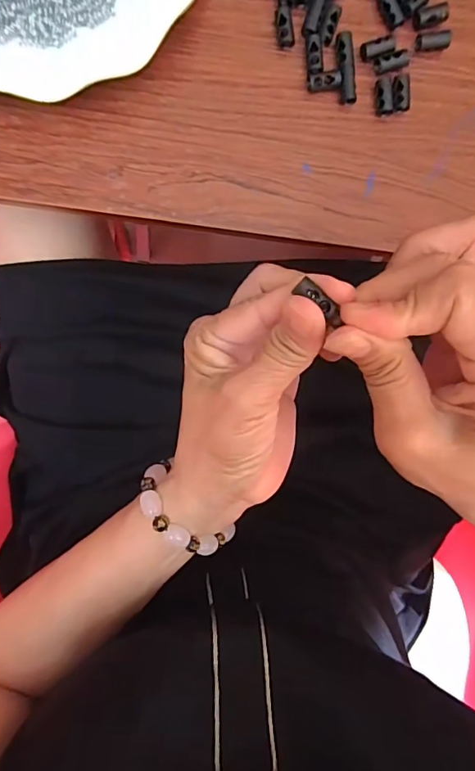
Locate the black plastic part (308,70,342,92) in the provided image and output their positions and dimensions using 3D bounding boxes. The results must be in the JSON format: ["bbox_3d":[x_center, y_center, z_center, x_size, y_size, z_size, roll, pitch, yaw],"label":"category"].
[{"bbox_3d":[0.050,-0.174,0.271,0.018,0.009,0.009,-10,96,-3],"label":"black plastic part"}]

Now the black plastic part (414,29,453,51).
[{"bbox_3d":[0.113,-0.198,0.272,0.020,0.006,0.009,-2,93,6],"label":"black plastic part"}]

